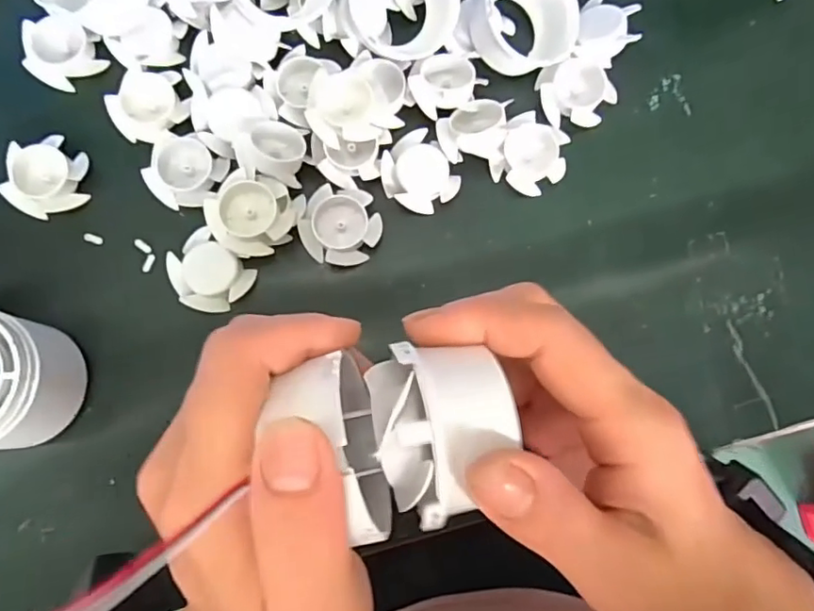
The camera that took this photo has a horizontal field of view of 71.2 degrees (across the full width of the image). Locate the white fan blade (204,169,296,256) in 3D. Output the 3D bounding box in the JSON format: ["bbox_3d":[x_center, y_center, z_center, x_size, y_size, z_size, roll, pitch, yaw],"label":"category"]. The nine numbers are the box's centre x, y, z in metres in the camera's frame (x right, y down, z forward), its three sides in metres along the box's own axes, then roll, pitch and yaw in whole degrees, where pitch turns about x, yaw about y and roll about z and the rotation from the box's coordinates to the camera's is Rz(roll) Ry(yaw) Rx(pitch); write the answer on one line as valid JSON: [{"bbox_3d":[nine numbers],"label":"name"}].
[{"bbox_3d":[-0.077,-0.044,0.283,0.037,0.020,0.040,0,83,-3],"label":"white fan blade"}]

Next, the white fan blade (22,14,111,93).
[{"bbox_3d":[-0.183,-0.134,0.300,0.038,0.011,0.035,0,83,-3],"label":"white fan blade"}]

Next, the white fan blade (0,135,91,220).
[{"bbox_3d":[-0.185,-0.065,0.291,0.035,0.013,0.038,-6,84,-4],"label":"white fan blade"}]

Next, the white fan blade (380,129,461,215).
[{"bbox_3d":[0.006,-0.068,0.297,0.035,0.007,0.040,-38,86,-6],"label":"white fan blade"}]

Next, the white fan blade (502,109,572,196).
[{"bbox_3d":[0.066,-0.079,0.300,0.037,0.013,0.035,0,83,-3],"label":"white fan blade"}]

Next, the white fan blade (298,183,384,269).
[{"bbox_3d":[-0.034,-0.040,0.291,0.039,0.012,0.036,0,83,-3],"label":"white fan blade"}]

